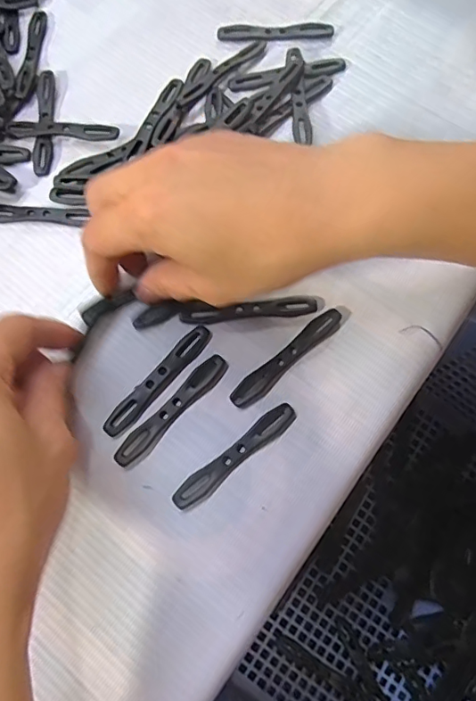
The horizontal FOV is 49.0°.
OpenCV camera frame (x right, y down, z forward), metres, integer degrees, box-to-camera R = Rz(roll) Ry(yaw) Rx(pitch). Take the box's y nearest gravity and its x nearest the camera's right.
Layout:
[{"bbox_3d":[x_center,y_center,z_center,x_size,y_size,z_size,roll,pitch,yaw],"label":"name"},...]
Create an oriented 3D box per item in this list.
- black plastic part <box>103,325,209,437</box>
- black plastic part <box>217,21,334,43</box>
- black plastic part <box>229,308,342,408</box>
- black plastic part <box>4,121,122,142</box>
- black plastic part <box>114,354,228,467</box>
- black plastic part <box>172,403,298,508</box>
[{"bbox_3d":[-0.039,0.014,0.255,0.011,0.004,0.069,40,78,11],"label":"black plastic part"},{"bbox_3d":[0.022,-0.191,0.314,0.067,0.005,0.010,-2,74,0],"label":"black plastic part"},{"bbox_3d":[0.025,0.003,0.257,0.069,0.004,0.011,-40,78,-10],"label":"black plastic part"},{"bbox_3d":[-0.099,-0.125,0.295,0.063,0.006,0.010,6,74,2],"label":"black plastic part"},{"bbox_3d":[-0.031,0.028,0.251,0.012,0.004,0.069,42,79,11],"label":"black plastic part"},{"bbox_3d":[-0.001,0.049,0.244,0.069,0.004,0.012,-39,77,-10],"label":"black plastic part"}]

